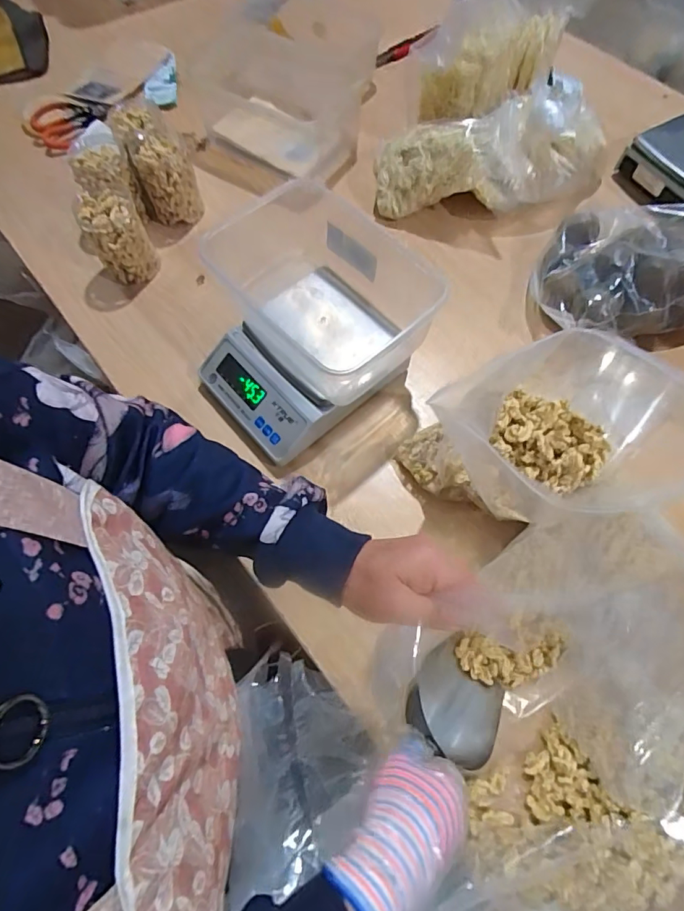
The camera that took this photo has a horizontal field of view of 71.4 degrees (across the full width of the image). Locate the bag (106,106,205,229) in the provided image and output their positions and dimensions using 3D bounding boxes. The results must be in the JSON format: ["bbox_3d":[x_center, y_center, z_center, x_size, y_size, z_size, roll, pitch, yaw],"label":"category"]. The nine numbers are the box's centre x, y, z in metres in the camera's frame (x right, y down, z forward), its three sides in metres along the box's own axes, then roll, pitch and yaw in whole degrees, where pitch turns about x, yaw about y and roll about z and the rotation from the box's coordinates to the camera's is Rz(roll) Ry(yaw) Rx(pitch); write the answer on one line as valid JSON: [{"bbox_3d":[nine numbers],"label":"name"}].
[{"bbox_3d":[-0.313,-0.493,0.810,0.104,0.107,0.171,-18,67,-7],"label":"bag"}]

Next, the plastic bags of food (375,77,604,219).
[{"bbox_3d":[0.247,-0.491,0.775,0.364,0.139,0.125,-9,67,-3],"label":"plastic bags of food"}]

